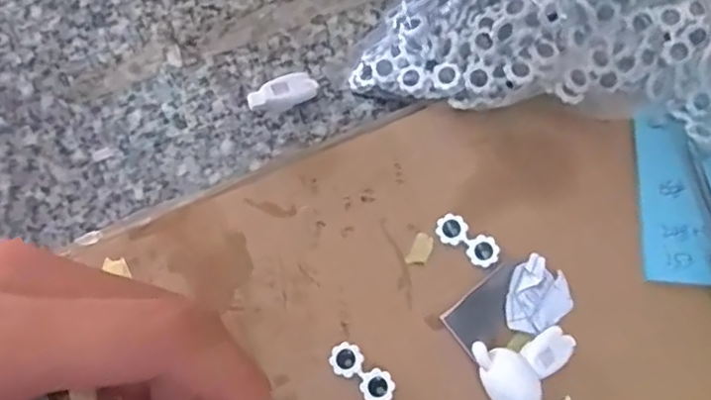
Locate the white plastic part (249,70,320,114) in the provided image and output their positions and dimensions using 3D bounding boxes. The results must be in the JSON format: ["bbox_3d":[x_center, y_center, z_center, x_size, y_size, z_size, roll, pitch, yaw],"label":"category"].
[{"bbox_3d":[-0.031,-0.045,0.251,0.029,0.012,0.012,-24,75,-9],"label":"white plastic part"}]

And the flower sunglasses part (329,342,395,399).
[{"bbox_3d":[0.002,0.063,0.215,0.026,0.004,0.012,39,75,10],"label":"flower sunglasses part"}]

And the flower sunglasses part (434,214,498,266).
[{"bbox_3d":[0.044,0.016,0.231,0.026,0.004,0.012,36,75,9],"label":"flower sunglasses part"}]

